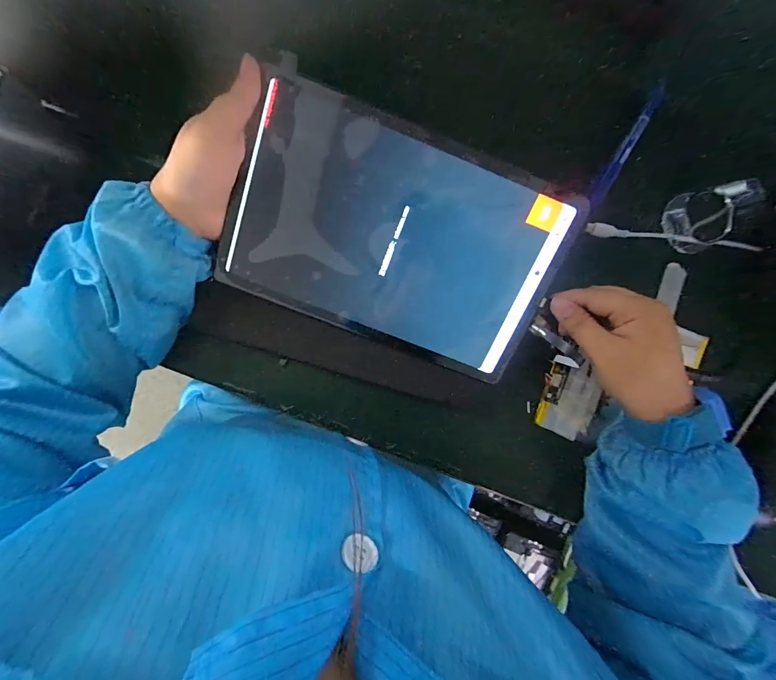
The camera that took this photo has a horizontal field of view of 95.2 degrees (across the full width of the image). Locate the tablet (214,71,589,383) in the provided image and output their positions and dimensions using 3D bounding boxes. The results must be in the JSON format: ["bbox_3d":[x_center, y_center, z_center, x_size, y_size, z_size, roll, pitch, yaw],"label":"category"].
[{"bbox_3d":[0.006,-0.068,0.264,0.236,0.008,0.148,21,109,-5],"label":"tablet"}]

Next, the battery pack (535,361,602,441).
[{"bbox_3d":[0.159,0.053,0.309,0.045,0.012,0.061,17,90,-1],"label":"battery pack"}]

